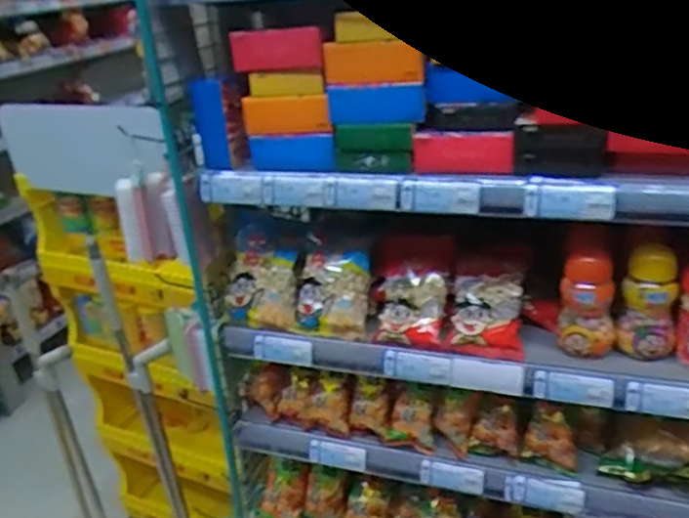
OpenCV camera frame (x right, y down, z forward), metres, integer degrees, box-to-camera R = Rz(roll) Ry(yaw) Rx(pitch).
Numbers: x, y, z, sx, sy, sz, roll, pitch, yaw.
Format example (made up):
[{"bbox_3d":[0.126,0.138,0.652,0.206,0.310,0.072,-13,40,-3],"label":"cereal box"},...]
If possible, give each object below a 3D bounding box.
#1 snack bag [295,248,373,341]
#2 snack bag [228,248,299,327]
[{"bbox_3d":[-0.014,0.052,0.933,0.102,0.125,0.048,4,-1,16],"label":"snack bag"},{"bbox_3d":[-0.125,0.044,0.968,0.108,0.114,0.027,6,-3,12],"label":"snack bag"}]

